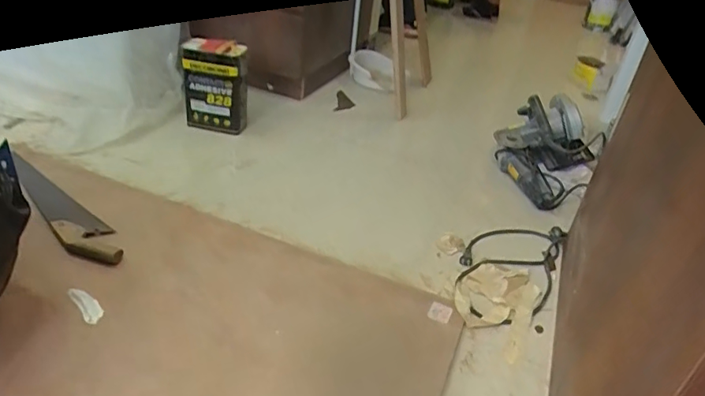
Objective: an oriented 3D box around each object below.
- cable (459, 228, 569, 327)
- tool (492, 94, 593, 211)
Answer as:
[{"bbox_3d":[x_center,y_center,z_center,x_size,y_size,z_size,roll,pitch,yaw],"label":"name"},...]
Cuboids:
[{"bbox_3d":[0.337,0.139,1.110,0.185,0.020,0.348,24,39,23],"label":"cable"},{"bbox_3d":[0.499,-0.131,1.364,0.243,0.182,0.263,21,35,20],"label":"tool"}]

